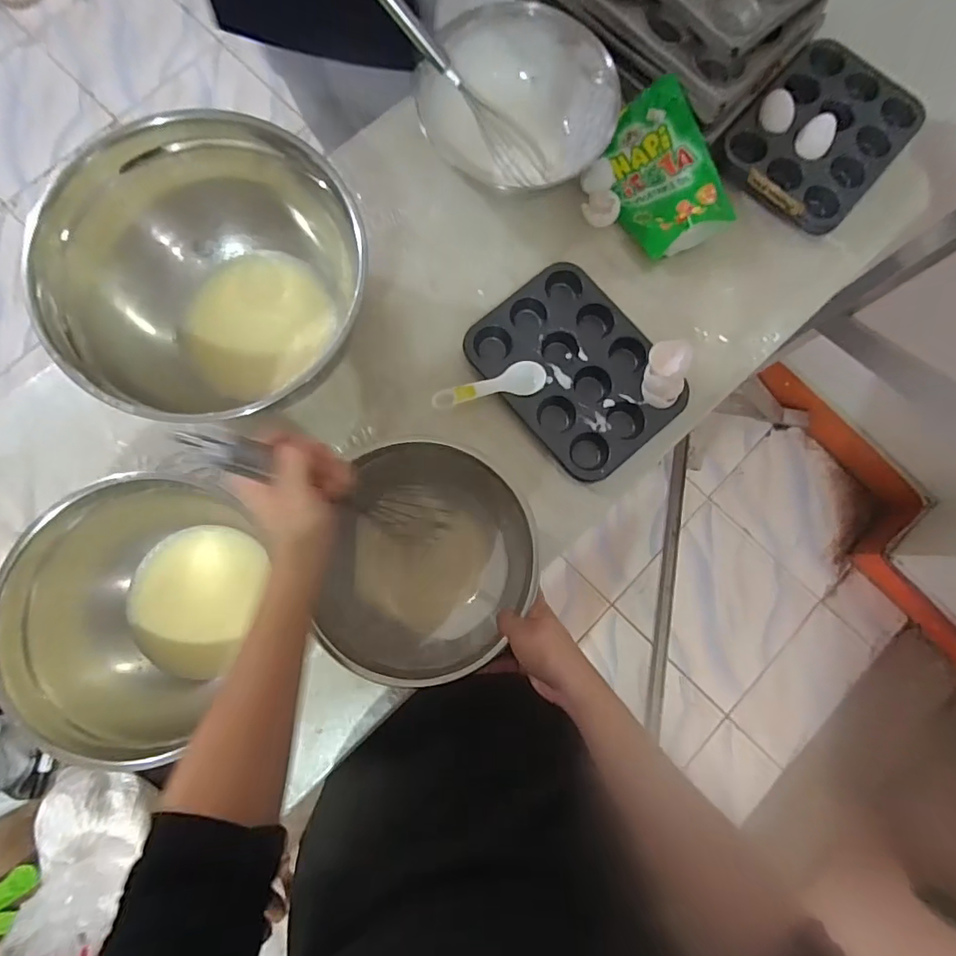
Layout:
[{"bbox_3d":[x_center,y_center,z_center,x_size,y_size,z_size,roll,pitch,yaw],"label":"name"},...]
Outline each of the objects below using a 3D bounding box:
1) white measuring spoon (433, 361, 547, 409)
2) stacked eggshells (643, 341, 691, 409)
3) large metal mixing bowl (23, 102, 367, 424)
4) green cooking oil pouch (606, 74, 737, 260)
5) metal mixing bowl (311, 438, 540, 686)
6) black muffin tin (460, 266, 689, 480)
[{"bbox_3d":[0.015,-0.110,0.613,0.140,0.011,0.043,-18,83,-4],"label":"white measuring spoon"},{"bbox_3d":[0.226,-0.124,0.593,0.047,0.048,0.072,-3,82,-2],"label":"stacked eggshells"},{"bbox_3d":[-0.280,-0.192,0.554,0.288,0.185,0.277,0,84,-2],"label":"large metal mixing bowl"},{"bbox_3d":[0.243,-0.400,0.651,0.127,0.059,0.198,-21,83,-5],"label":"green cooking oil pouch"},{"bbox_3d":[-0.054,0.092,0.530,0.208,0.109,0.260,7,84,-1],"label":"metal mixing bowl"},{"bbox_3d":[0.121,-0.138,0.628,0.185,0.030,0.251,-41,85,-7],"label":"black muffin tin"}]

